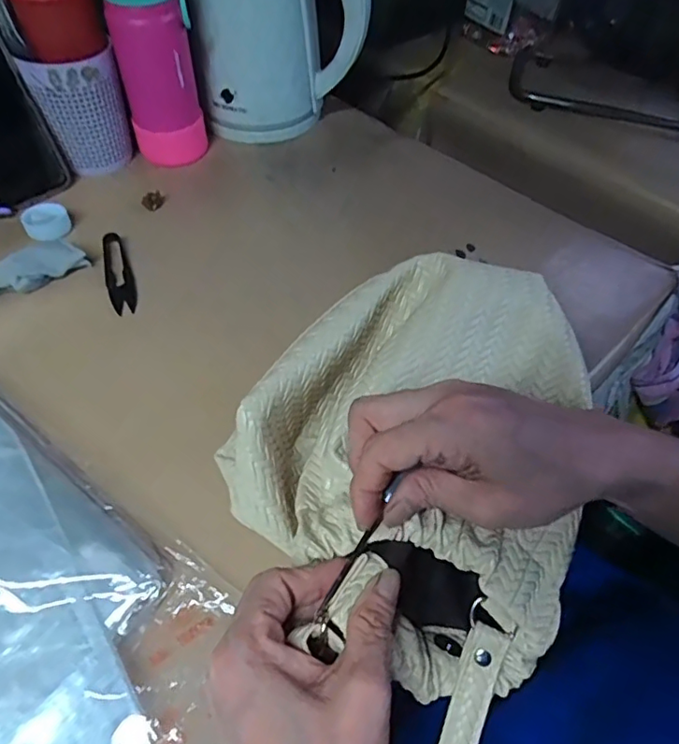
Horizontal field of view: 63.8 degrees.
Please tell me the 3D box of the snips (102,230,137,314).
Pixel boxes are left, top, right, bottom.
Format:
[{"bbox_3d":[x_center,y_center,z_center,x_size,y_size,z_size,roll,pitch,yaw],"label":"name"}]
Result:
[{"bbox_3d":[-0.205,-0.093,0.502,0.023,0.005,0.105,-18,56,-16],"label":"snips"}]

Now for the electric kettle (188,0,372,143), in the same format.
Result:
[{"bbox_3d":[-0.075,-0.387,0.604,0.175,0.210,0.114,-13,55,-13],"label":"electric kettle"}]

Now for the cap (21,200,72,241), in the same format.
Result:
[{"bbox_3d":[-0.287,-0.148,0.535,0.042,0.017,0.043,1,53,-2],"label":"cap"}]

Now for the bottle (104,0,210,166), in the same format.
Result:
[{"bbox_3d":[-0.186,-0.321,0.552,0.076,0.199,0.062,-14,55,-13],"label":"bottle"}]

